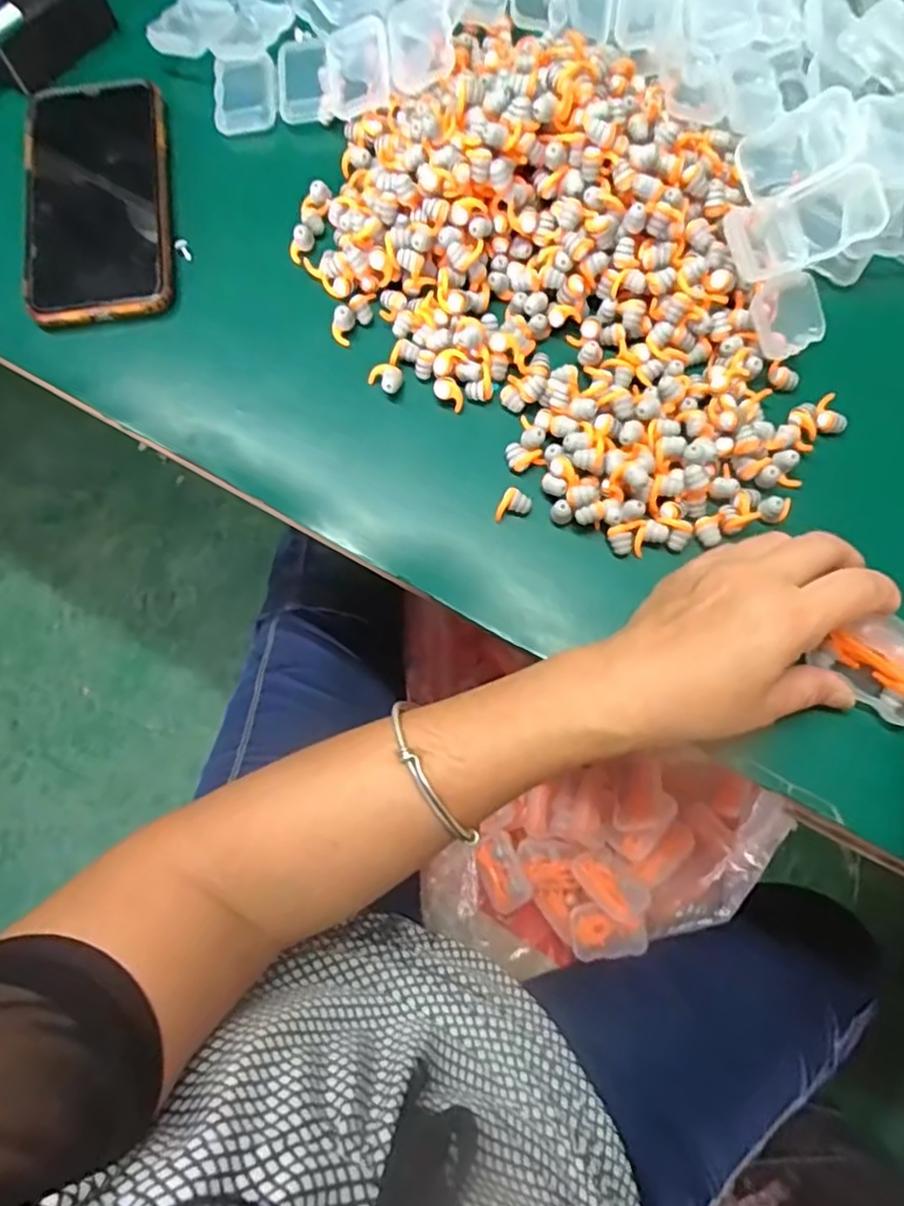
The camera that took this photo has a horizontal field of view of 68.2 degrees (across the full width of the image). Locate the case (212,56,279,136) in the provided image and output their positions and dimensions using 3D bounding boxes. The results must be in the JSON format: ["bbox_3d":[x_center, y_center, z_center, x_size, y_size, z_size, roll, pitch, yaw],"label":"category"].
[{"bbox_3d":[-0.123,-0.302,0.398,0.038,0.010,0.043,-5,76,0],"label":"case"}]

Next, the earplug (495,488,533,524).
[{"bbox_3d":[0.031,-0.047,0.337,0.014,0.010,0.018,24,78,6],"label":"earplug"}]

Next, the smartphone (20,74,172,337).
[{"bbox_3d":[-0.198,-0.225,0.375,0.074,0.015,0.147,-7,76,-1],"label":"smartphone"}]

